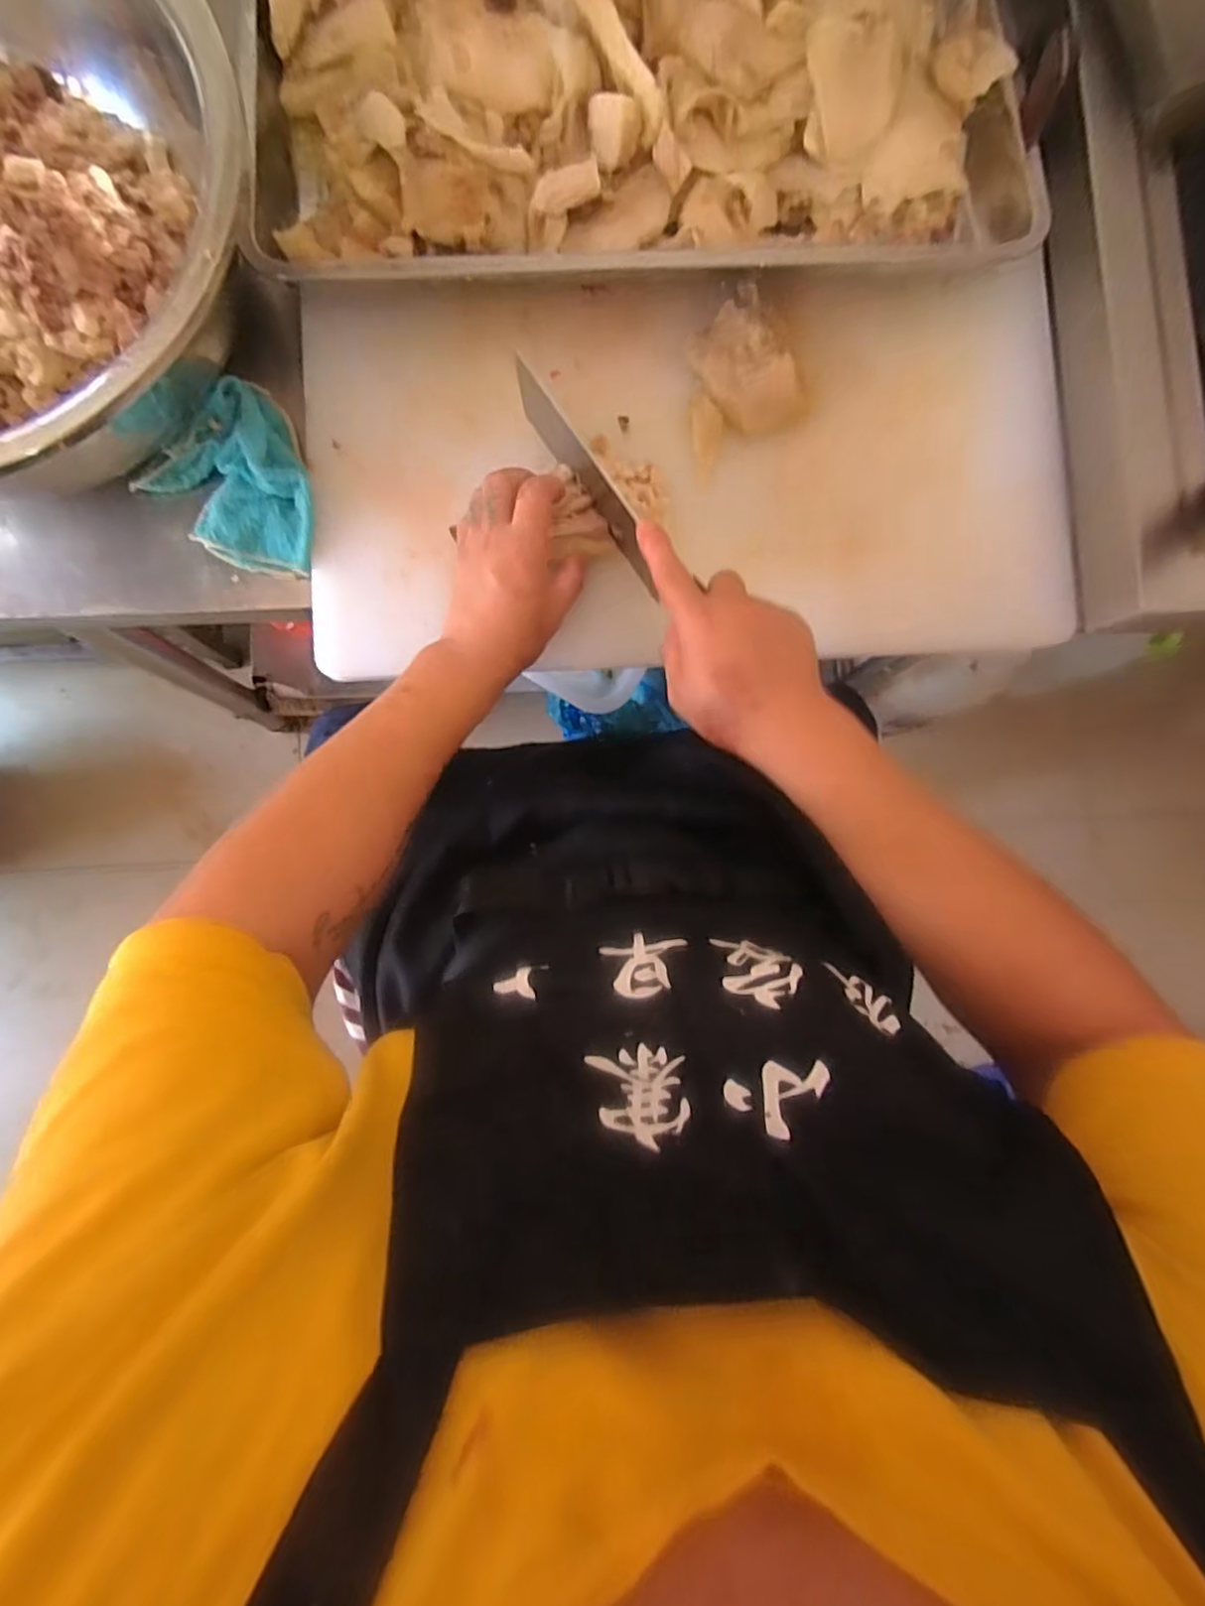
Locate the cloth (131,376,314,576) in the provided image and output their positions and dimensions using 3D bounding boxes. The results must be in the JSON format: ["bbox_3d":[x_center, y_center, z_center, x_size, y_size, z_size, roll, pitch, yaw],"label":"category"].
[{"bbox_3d":[-0.273,-0.237,0.511,0.114,0.034,0.134,-36,90,-5],"label":"cloth"}]

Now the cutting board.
[{"bbox_3d":[0.069,-0.269,0.521,0.584,0.044,0.314,-3,87,-4],"label":"cutting board"}]

